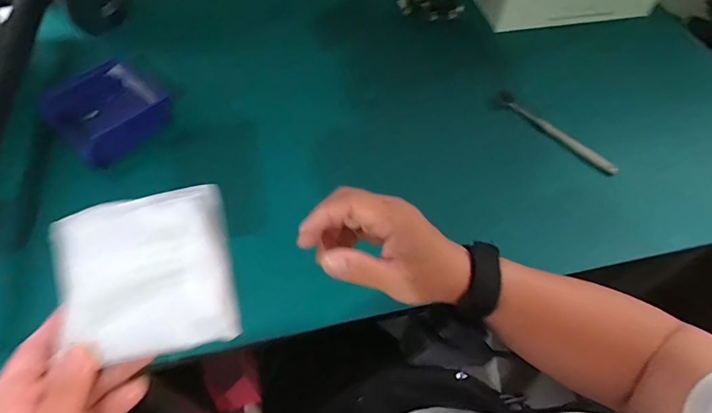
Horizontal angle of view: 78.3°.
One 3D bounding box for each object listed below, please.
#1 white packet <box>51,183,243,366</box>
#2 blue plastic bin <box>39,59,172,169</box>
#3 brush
[{"bbox_3d":[-0.128,0.042,0.273,0.098,0.013,0.095,-10,89,-9],"label":"white packet"},{"bbox_3d":[-0.288,-0.116,0.508,0.111,0.036,0.120,-38,65,-25],"label":"blue plastic bin"},{"bbox_3d":[0.245,-0.094,0.543,0.015,0.013,0.169,-34,63,-23],"label":"brush"}]

